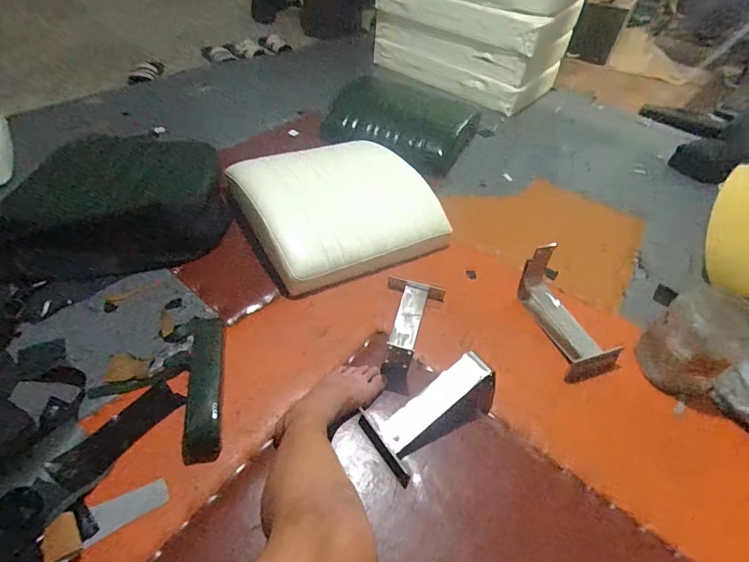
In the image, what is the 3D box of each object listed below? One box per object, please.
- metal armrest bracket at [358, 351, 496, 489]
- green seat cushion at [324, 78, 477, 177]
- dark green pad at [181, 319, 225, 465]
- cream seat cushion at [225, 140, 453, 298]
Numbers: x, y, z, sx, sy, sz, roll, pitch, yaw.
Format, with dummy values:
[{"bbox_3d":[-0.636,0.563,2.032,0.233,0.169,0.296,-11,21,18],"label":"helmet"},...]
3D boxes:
[{"bbox_3d":[0.115,0.234,0.826,0.274,0.088,0.141,-28,55,-30],"label":"metal armrest bracket"},{"bbox_3d":[0.115,-0.627,1.606,0.494,0.185,0.528,23,47,14],"label":"green seat cushion"},{"bbox_3d":[-0.321,0.198,0.806,0.064,0.027,0.273,-3,58,-8],"label":"dark green pad"},{"bbox_3d":[-0.100,-0.213,1.202,0.502,0.132,0.473,-19,51,-25],"label":"cream seat cushion"}]

